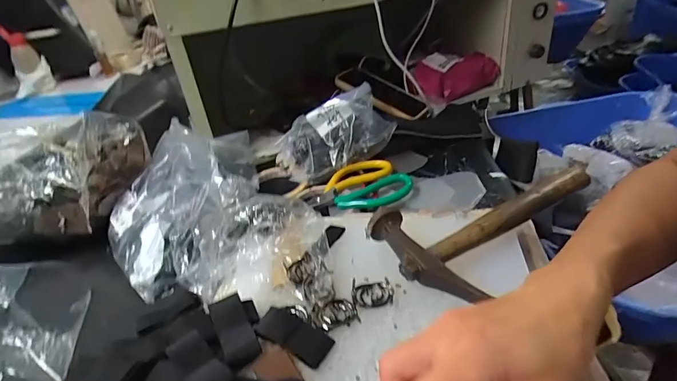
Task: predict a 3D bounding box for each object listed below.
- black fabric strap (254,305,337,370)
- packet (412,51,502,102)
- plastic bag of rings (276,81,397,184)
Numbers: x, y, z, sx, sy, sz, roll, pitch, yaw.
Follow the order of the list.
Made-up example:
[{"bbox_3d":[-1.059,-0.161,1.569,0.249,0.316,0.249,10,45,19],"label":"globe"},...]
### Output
[{"bbox_3d":[-0.034,0.108,0.301,0.062,0.004,0.029,18,41,34],"label":"black fabric strap"},{"bbox_3d":[0.219,-0.218,0.760,0.170,0.073,0.066,-21,35,-20],"label":"packet"},{"bbox_3d":[-0.009,-0.088,0.599,0.159,0.079,0.111,-21,35,-20],"label":"plastic bag of rings"}]

